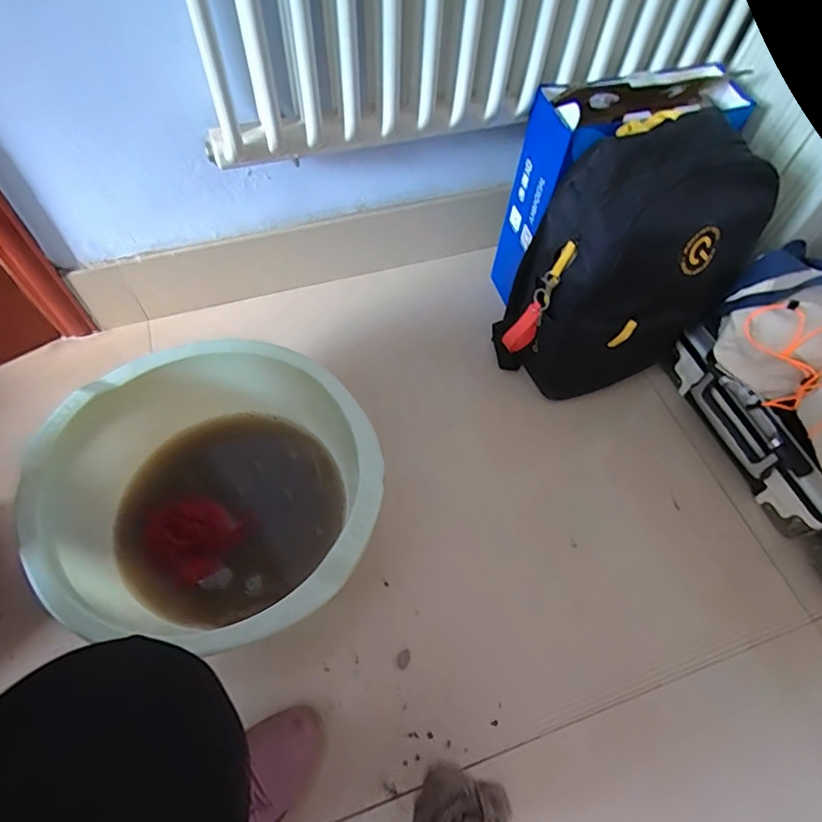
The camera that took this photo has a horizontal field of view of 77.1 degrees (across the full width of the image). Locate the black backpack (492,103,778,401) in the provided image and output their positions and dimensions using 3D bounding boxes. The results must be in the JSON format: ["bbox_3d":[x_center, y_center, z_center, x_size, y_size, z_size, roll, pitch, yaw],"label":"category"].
[{"bbox_3d":[0.284,-0.185,0.706,0.267,0.340,0.151,-17,61,-13],"label":"black backpack"}]

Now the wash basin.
[{"bbox_3d":[-0.235,0.102,0.645,0.340,0.169,0.370,1,59,-2],"label":"wash basin"}]

